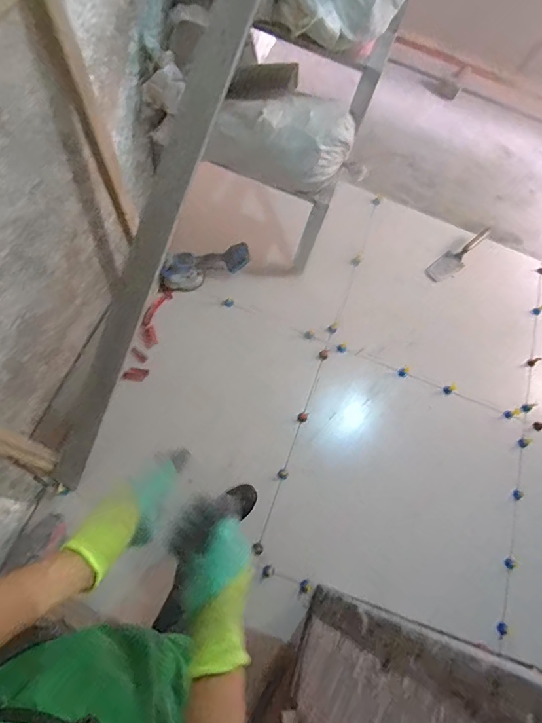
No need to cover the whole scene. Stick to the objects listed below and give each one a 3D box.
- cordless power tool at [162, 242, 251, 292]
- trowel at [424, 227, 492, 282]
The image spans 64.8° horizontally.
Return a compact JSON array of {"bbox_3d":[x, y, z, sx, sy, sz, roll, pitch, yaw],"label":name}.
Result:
[{"bbox_3d":[-0.238,-0.336,1.520,0.308,0.122,0.097,-22,73,-17],"label":"cordless power tool"},{"bbox_3d":[0.775,-0.437,1.752,0.303,0.043,0.087,-40,74,4],"label":"trowel"}]

